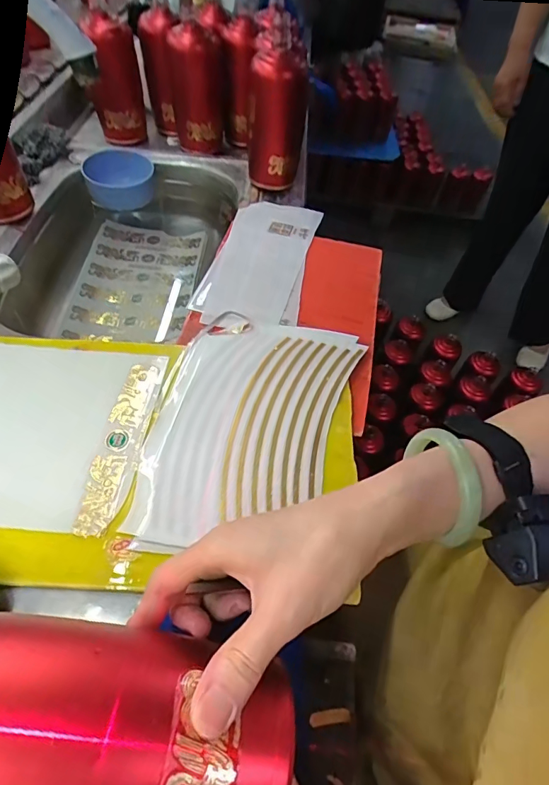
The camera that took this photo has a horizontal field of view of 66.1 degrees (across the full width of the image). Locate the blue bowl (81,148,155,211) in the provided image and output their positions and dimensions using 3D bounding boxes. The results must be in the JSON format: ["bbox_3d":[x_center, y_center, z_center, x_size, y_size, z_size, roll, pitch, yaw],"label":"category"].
[{"bbox_3d":[-0.253,-0.353,0.696,0.107,0.057,0.087,-10,56,-14],"label":"blue bowl"}]

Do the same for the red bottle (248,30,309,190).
[{"bbox_3d":[0.004,-0.396,0.608,0.078,0.170,0.073,5,55,0],"label":"red bottle"}]

